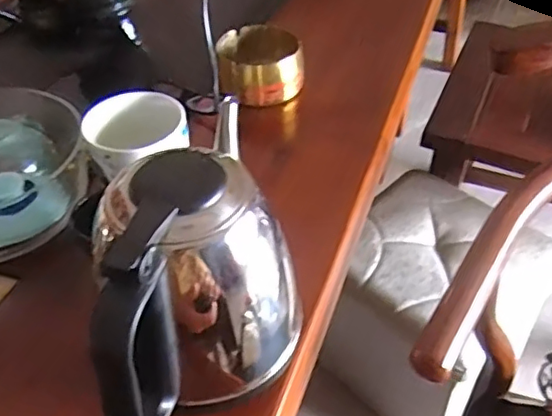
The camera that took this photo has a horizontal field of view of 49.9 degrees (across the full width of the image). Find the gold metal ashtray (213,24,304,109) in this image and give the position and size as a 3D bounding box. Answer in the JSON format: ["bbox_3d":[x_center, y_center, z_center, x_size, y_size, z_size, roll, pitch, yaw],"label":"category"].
[{"bbox_3d":[-0.018,-0.162,0.668,0.094,0.049,0.093,-6,43,-4],"label":"gold metal ashtray"}]

